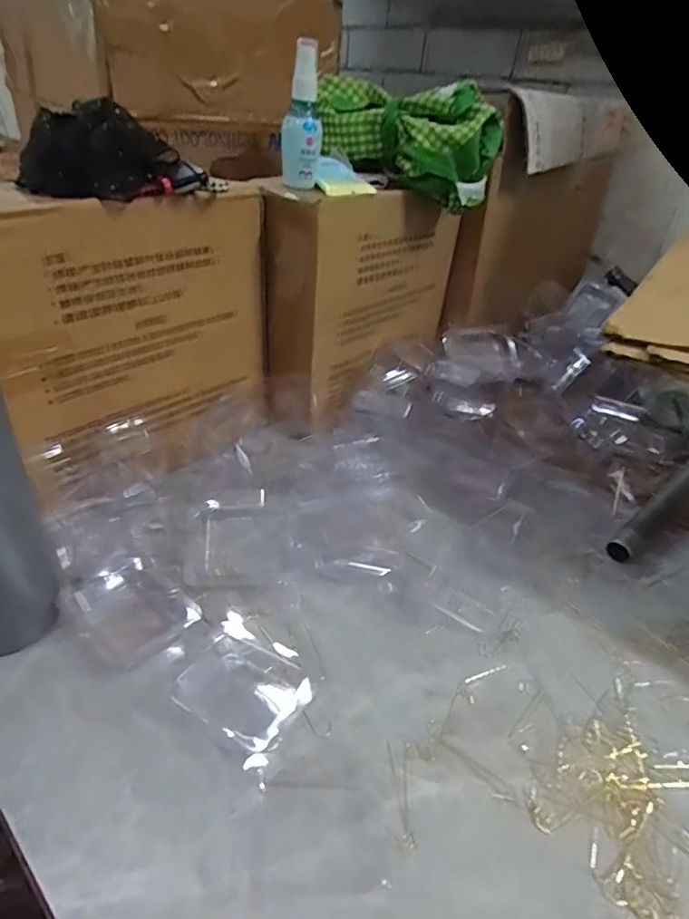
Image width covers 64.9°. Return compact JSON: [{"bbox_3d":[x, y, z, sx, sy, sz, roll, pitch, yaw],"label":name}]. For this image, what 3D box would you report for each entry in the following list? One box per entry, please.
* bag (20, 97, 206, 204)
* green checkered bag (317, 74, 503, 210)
[{"bbox_3d":[-0.188,-0.242,0.430,0.137,0.064,0.071,-6,37,-18],"label":"bag"},{"bbox_3d":[0.065,-0.354,0.602,0.209,0.099,0.080,20,36,20],"label":"green checkered bag"}]

